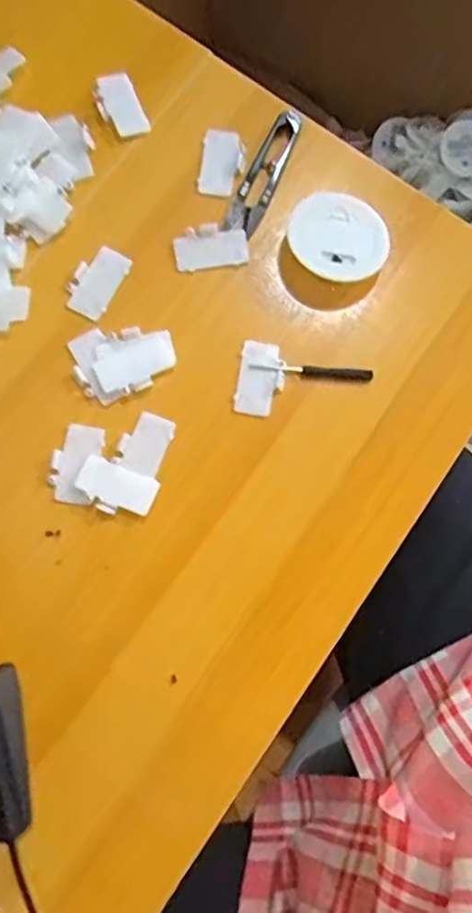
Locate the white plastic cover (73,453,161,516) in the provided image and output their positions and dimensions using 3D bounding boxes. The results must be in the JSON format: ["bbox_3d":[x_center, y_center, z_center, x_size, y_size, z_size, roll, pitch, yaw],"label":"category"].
[{"bbox_3d":[-0.073,0.019,0.397,0.047,0.004,0.029,21,77,7],"label":"white plastic cover"}]

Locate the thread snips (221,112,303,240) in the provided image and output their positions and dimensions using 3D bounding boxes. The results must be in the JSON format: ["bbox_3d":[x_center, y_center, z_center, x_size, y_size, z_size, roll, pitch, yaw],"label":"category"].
[{"bbox_3d":[0.019,-0.190,0.440,0.022,0.011,0.095,23,78,7],"label":"thread snips"}]

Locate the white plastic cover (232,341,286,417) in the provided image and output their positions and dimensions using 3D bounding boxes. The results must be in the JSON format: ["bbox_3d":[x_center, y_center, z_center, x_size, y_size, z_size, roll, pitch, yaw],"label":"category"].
[{"bbox_3d":[0.016,-0.050,0.416,0.029,0.004,0.048,8,76,4],"label":"white plastic cover"}]

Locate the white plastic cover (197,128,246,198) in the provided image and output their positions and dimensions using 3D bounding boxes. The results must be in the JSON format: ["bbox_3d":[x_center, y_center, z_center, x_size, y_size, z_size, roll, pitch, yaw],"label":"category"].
[{"bbox_3d":[-0.009,-0.198,0.441,0.029,0.005,0.048,7,76,3],"label":"white plastic cover"}]

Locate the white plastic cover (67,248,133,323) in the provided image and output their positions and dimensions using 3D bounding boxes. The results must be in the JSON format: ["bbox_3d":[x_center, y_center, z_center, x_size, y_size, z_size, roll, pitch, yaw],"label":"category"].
[{"bbox_3d":[-0.089,-0.113,0.421,0.027,0.005,0.047,28,78,8],"label":"white plastic cover"}]

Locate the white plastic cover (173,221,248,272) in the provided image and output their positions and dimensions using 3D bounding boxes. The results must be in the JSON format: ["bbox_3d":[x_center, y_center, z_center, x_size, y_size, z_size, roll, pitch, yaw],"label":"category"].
[{"bbox_3d":[-0.016,-0.138,0.428,0.047,0.007,0.027,-11,76,-1],"label":"white plastic cover"}]

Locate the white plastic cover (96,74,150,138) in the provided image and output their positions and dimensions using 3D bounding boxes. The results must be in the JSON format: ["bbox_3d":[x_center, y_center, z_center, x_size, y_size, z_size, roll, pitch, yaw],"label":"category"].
[{"bbox_3d":[-0.078,-0.237,0.444,0.027,0.010,0.046,-20,76,-4],"label":"white plastic cover"}]

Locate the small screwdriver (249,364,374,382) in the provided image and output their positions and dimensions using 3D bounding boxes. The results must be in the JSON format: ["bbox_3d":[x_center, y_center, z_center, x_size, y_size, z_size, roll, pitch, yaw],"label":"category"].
[{"bbox_3d":[0.048,-0.055,0.421,0.077,0.006,0.007,4,76,2],"label":"small screwdriver"}]

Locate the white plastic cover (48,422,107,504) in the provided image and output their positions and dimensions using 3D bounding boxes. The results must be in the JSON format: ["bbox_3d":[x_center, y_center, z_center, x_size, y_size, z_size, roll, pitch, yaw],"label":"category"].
[{"bbox_3d":[-0.097,0.003,0.399,0.027,0.005,0.048,10,76,4],"label":"white plastic cover"}]

